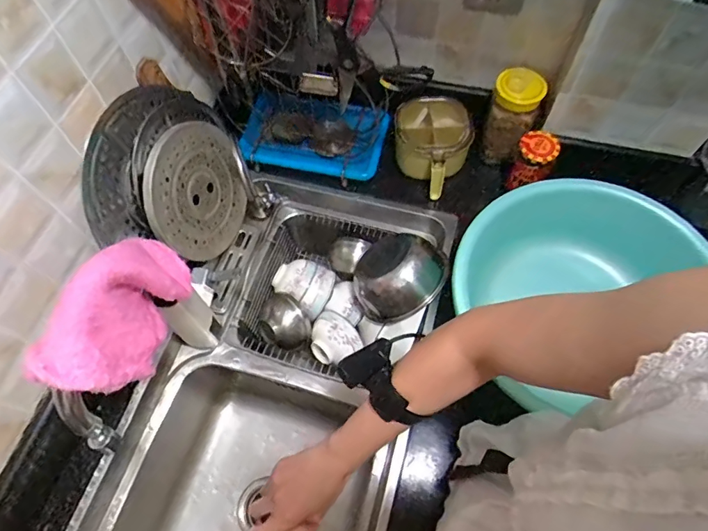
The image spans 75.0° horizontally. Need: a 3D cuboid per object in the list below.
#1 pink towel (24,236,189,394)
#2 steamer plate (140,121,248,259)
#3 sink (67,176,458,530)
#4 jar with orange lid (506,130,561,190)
[{"bbox_3d":[-0.238,0.046,0.489,0.052,0.142,0.184,7,64,6],"label":"pink towel"},{"bbox_3d":[-0.259,-0.123,0.775,0.014,0.209,0.223,1,30,25],"label":"steamer plate"},{"bbox_3d":[-0.118,0.259,0.833,0.421,0.293,0.781,14,65,9],"label":"sink"},{"bbox_3d":[0.317,-0.186,0.813,0.063,0.095,0.074,24,67,14],"label":"jar with orange lid"}]

